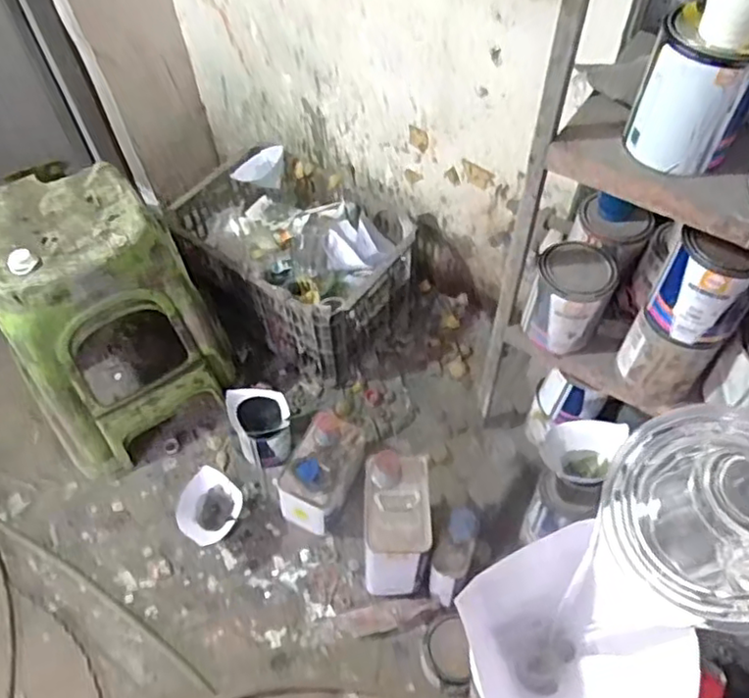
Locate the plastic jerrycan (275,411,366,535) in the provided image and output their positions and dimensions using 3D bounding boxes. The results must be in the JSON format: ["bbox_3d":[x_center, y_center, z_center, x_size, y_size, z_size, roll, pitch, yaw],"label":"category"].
[{"bbox_3d":[-0.098,0.240,1.249,0.128,0.215,0.187,22,57,15],"label":"plastic jerrycan"}]

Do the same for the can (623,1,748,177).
[{"bbox_3d":[0.321,-0.254,0.647,0.098,0.125,0.098,-1,55,1],"label":"can"}]

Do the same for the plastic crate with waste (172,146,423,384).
[{"bbox_3d":[-0.181,-0.225,1.498,0.501,0.239,0.375,30,61,20],"label":"plastic crate with waste"}]

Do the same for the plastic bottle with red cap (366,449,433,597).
[{"bbox_3d":[0.037,0.314,1.138,0.107,0.234,0.172,-2,55,0],"label":"plastic bottle with red cap"}]

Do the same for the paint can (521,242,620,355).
[{"bbox_3d":[0.280,-0.076,0.929,0.100,0.123,0.107,-1,55,1],"label":"paint can"}]

